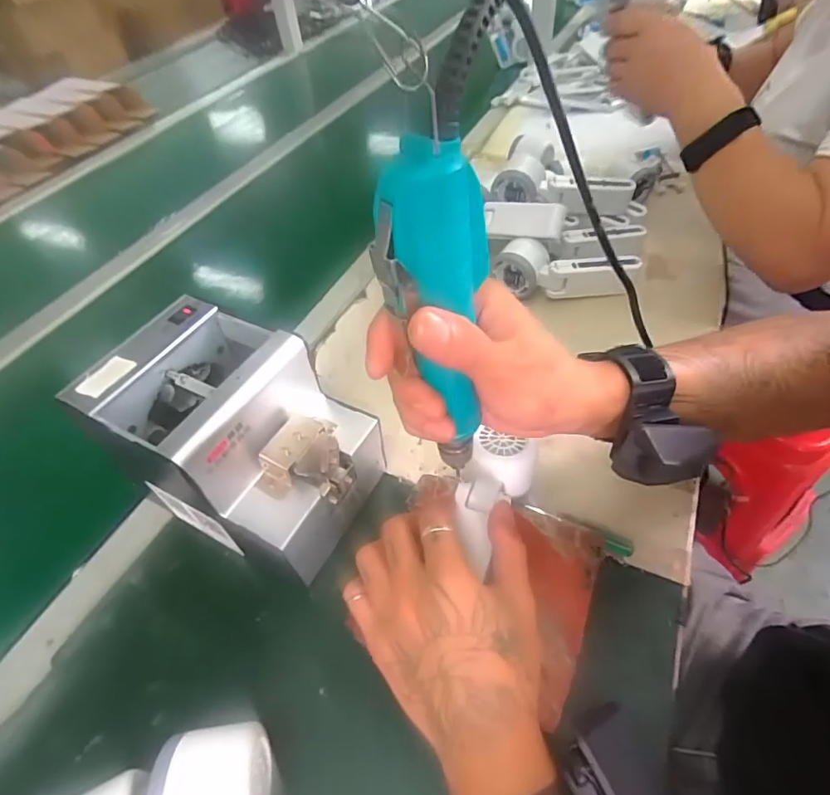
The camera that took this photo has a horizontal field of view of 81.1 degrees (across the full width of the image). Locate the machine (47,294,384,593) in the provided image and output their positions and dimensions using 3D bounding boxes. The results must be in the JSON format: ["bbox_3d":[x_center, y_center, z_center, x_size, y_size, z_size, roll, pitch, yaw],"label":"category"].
[{"bbox_3d":[-0.135,0.038,0.388,0.179,0.155,0.123,21,51,18],"label":"machine"}]

